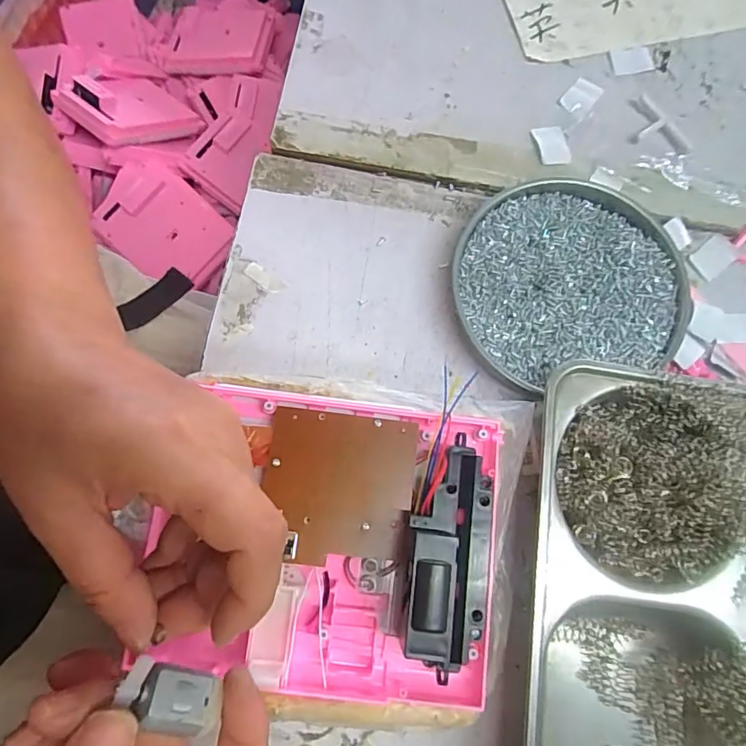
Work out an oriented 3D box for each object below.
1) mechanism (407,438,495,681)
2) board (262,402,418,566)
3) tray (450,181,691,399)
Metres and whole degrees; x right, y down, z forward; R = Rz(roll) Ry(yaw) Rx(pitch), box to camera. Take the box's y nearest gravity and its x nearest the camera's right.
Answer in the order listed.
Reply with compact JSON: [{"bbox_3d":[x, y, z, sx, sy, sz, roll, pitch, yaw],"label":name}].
[{"bbox_3d":[0.036,0.082,0.233,0.039,0.031,0.098,5,76,-1],"label":"mechanism"},{"bbox_3d":[-0.017,0.056,0.252,0.071,0.006,0.071,6,76,-1],"label":"board"},{"bbox_3d":[0.116,-0.055,0.310,0.131,0.022,0.121,0,76,-1],"label":"tray"}]

